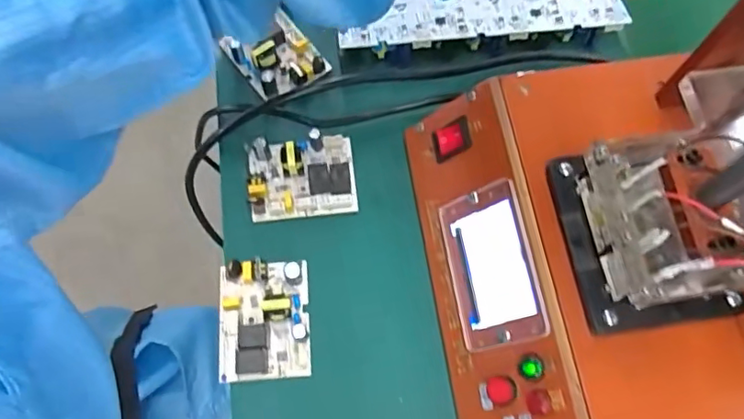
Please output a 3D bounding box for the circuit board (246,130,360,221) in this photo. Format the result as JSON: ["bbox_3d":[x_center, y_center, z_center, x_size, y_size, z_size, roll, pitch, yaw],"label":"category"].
[{"bbox_3d":[-0.054,-0.026,0.417,0.079,0.025,0.062,-6,69,-4],"label":"circuit board"}]

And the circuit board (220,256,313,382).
[{"bbox_3d":[-0.075,0.074,0.377,0.061,0.026,0.080,-4,69,-3],"label":"circuit board"}]

